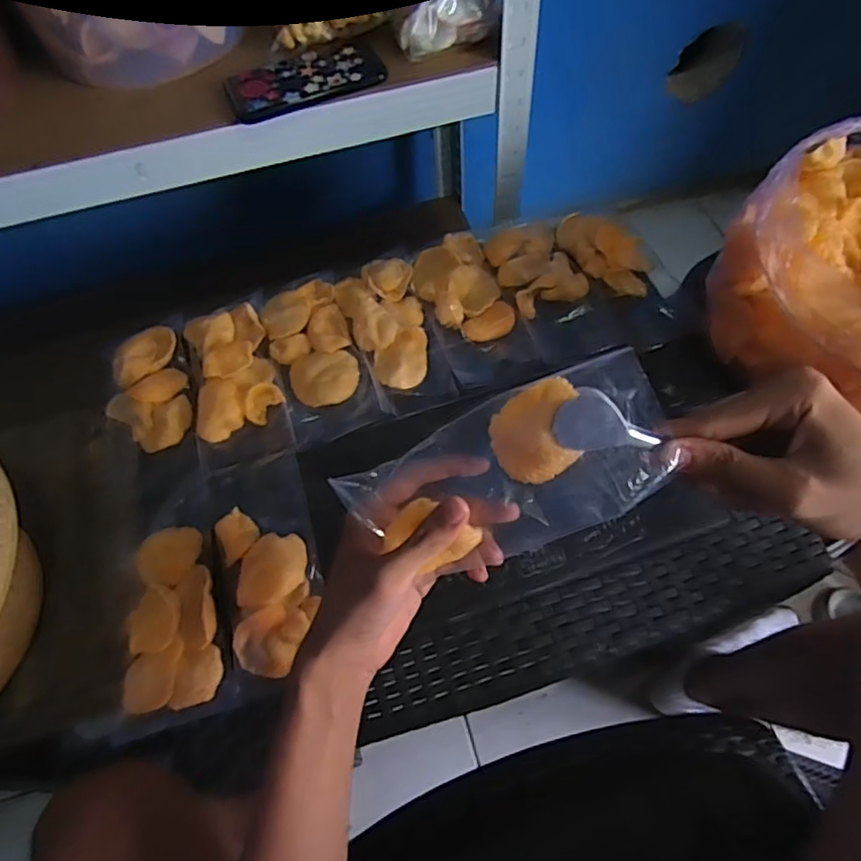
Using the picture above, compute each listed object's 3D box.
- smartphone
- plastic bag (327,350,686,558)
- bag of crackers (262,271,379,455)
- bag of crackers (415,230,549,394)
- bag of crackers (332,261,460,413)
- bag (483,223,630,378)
[{"bbox_3d":[-0.122,-0.338,0.566,0.145,0.012,0.073,-24,63,-9],"label":"smartphone"},{"bbox_3d":[0.044,0.026,0.336,0.178,0.087,0.029,-26,13,26],"label":"plastic bag"},{"bbox_3d":[-0.115,-0.077,0.592,0.081,0.025,0.185,-18,62,-6],"label":"bag of crackers"},{"bbox_3d":[0.041,-0.123,0.596,0.084,0.027,0.175,-19,62,-7],"label":"bag of crackers"},{"bbox_3d":[-0.039,-0.099,0.597,0.082,0.032,0.181,-17,62,-5],"label":"bag of crackers"},{"bbox_3d":[0.122,-0.145,0.593,0.082,0.025,0.185,-18,62,-6],"label":"bag"}]

